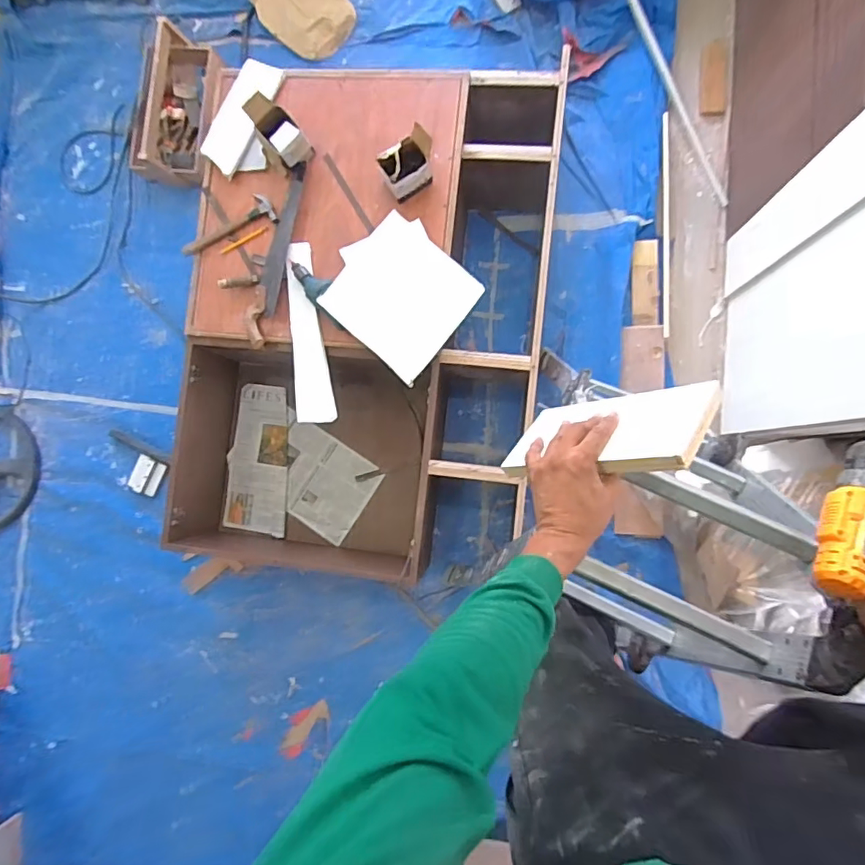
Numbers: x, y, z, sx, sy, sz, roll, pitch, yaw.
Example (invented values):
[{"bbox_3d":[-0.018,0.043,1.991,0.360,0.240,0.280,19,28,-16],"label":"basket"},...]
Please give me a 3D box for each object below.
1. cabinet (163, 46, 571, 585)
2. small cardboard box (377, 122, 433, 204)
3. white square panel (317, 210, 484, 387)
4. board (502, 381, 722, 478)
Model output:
[{"bbox_3d":[-0.221,-0.290,1.669,1.088,0.392,1.582,6,91,8],"label":"cabinet"},{"bbox_3d":[-0.065,-0.747,1.468,0.156,0.121,0.115,-35,83,3],"label":"small cardboard box"},{"bbox_3d":[-0.091,-0.395,1.489,0.369,0.021,0.349,44,90,0],"label":"white square panel"},{"bbox_3d":[0.200,0.004,0.625,0.019,0.245,0.133,51,56,-22],"label":"board"}]

